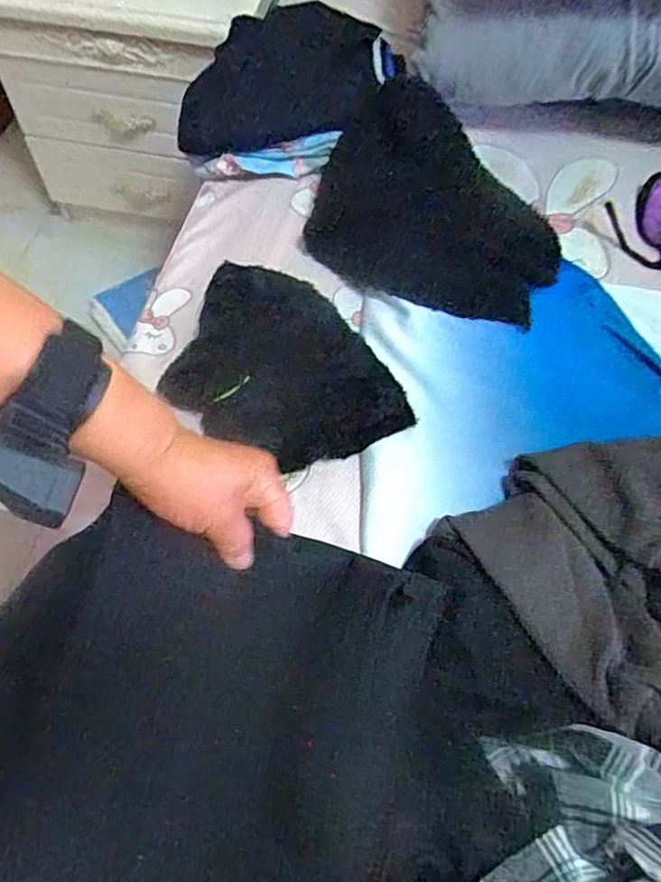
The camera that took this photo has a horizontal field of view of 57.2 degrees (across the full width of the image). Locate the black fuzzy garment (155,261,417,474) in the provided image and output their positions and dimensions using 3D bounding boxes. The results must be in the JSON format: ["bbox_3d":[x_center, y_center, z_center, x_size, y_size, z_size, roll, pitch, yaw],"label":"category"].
[{"bbox_3d":[-0.053,-0.061,0.536,0.157,0.045,0.223,-33,67,-17],"label":"black fuzzy garment"}]

